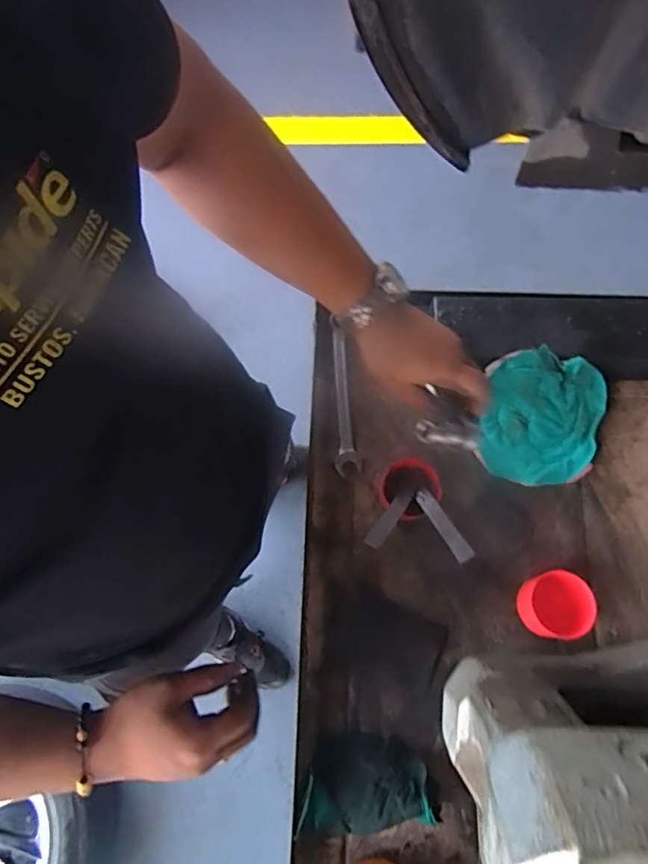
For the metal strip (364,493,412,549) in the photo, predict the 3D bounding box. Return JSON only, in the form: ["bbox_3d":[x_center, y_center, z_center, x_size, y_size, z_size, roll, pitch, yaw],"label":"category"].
[{"bbox_3d":[0.068,0.091,0.558,0.017,0.011,0.094,37,35,11],"label":"metal strip"}]

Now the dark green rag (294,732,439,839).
[{"bbox_3d":[0.038,0.349,0.532,0.132,0.040,0.084,-6,75,0],"label":"dark green rag"}]

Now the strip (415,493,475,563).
[{"bbox_3d":[0.126,0.099,0.572,0.019,0.007,0.092,-30,53,-6],"label":"strip"}]

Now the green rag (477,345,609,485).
[{"bbox_3d":[0.259,-0.014,0.625,0.136,0.063,0.142,10,76,4],"label":"green rag"}]

